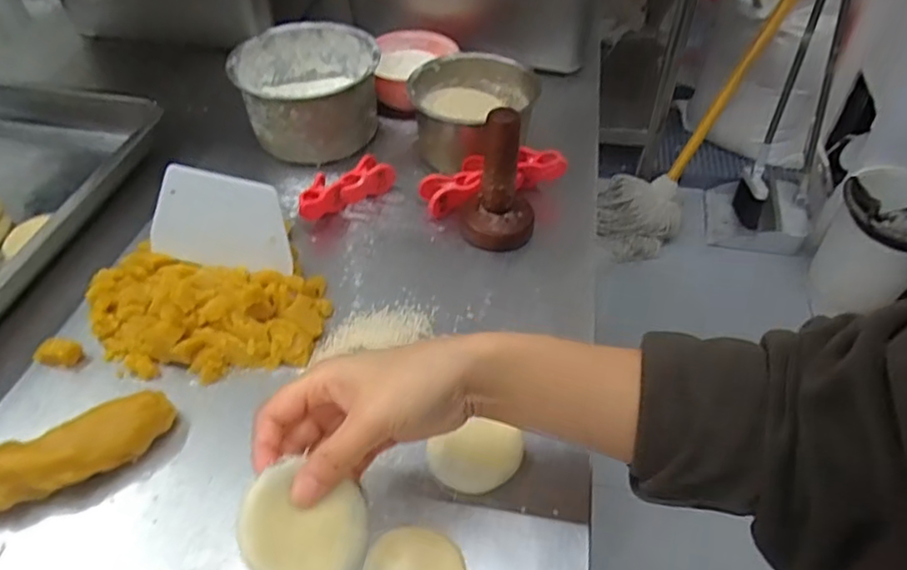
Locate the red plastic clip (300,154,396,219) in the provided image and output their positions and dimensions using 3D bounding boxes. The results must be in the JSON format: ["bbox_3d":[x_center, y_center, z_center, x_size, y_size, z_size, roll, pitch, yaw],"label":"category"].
[{"bbox_3d":[-0.109,-0.095,0.624,0.103,0.032,0.045,-28,55,-25],"label":"red plastic clip"}]

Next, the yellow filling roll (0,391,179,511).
[{"bbox_3d":[-0.277,0.122,0.423,0.176,0.032,0.042,-19,52,-19],"label":"yellow filling roll"}]

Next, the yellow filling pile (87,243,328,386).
[{"bbox_3d":[-0.201,0.016,0.517,0.188,0.032,0.113,4,48,1],"label":"yellow filling pile"}]

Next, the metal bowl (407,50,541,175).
[{"bbox_3d":[0.019,-0.172,0.664,0.122,0.075,0.128,1,48,-1],"label":"metal bowl"}]

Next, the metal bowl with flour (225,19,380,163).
[{"bbox_3d":[-0.152,-0.206,0.682,0.140,0.083,0.140,1,48,-1],"label":"metal bowl with flour"}]

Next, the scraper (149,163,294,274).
[{"bbox_3d":[-0.196,-0.054,0.541,0.114,0.089,0.006,10,36,-5],"label":"scraper"}]

